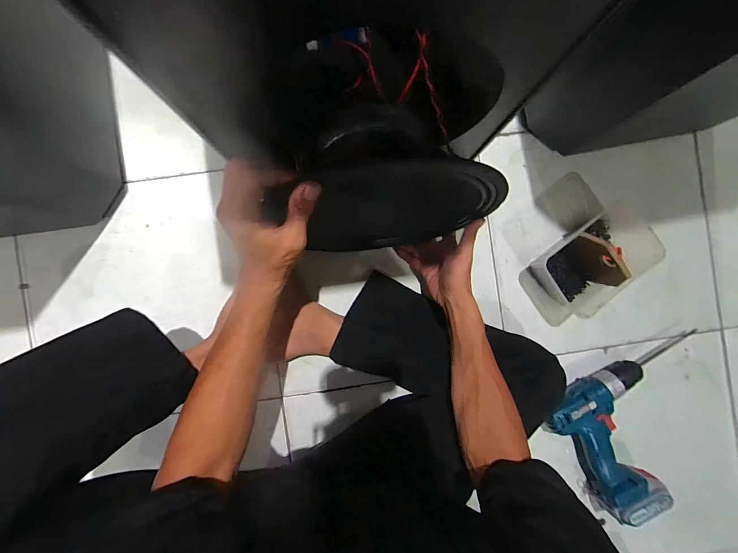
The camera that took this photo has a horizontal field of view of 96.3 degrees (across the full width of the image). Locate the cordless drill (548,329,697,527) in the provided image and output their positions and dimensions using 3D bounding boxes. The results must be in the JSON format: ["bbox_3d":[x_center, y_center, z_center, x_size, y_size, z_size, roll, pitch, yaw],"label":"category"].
[{"bbox_3d":[0.455,0.244,0.550,0.258,0.077,0.200,-31,91,-1],"label":"cordless drill"}]

